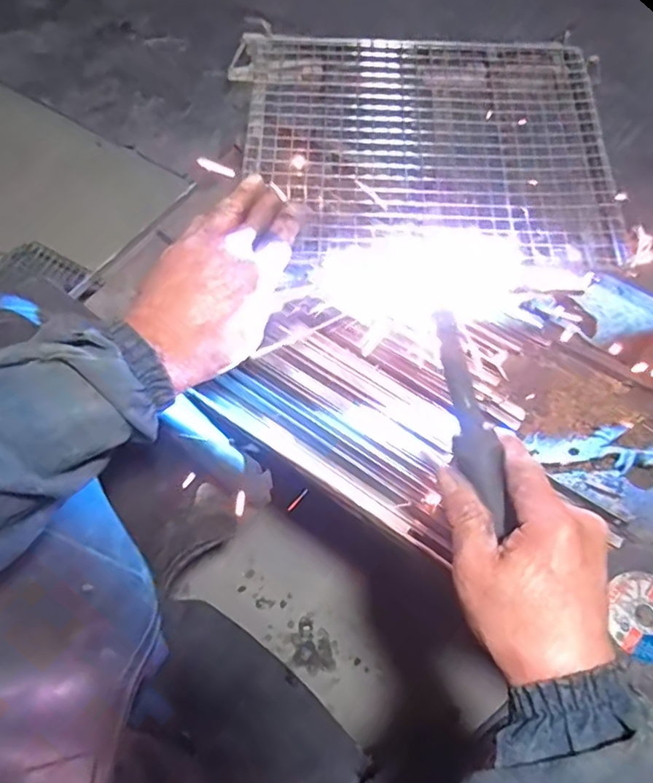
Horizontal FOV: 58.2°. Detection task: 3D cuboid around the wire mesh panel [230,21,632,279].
[{"bbox_3d":[0.079,-0.206,0.480,0.295,0.017,0.250,1,62,0],"label":"wire mesh panel"}]

